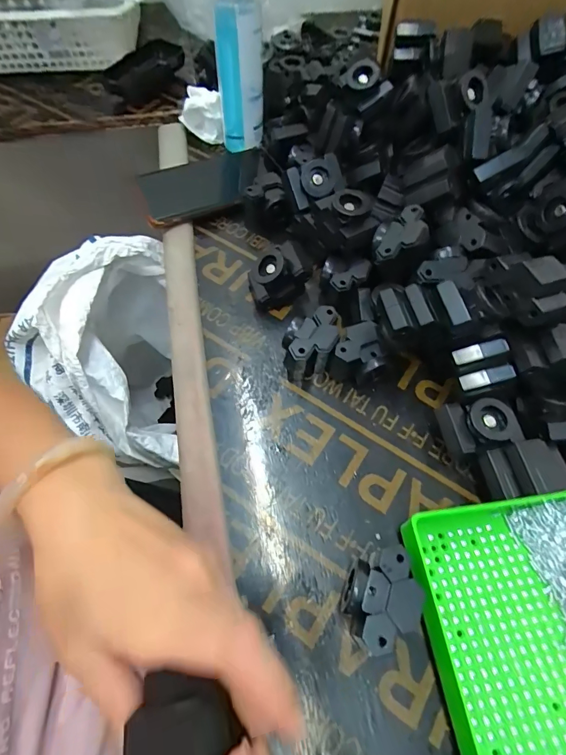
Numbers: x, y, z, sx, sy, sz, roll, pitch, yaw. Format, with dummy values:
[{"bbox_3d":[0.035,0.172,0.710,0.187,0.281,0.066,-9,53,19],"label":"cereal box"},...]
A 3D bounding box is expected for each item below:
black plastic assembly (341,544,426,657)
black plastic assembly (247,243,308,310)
[{"bbox_3d":[0.058,0.136,0.249,0.046,0.041,0.045,-18,63,-10],"label":"black plastic assembly"},{"bbox_3d":[-0.005,-0.089,0.365,0.045,0.044,0.033,-23,64,-12],"label":"black plastic assembly"}]

